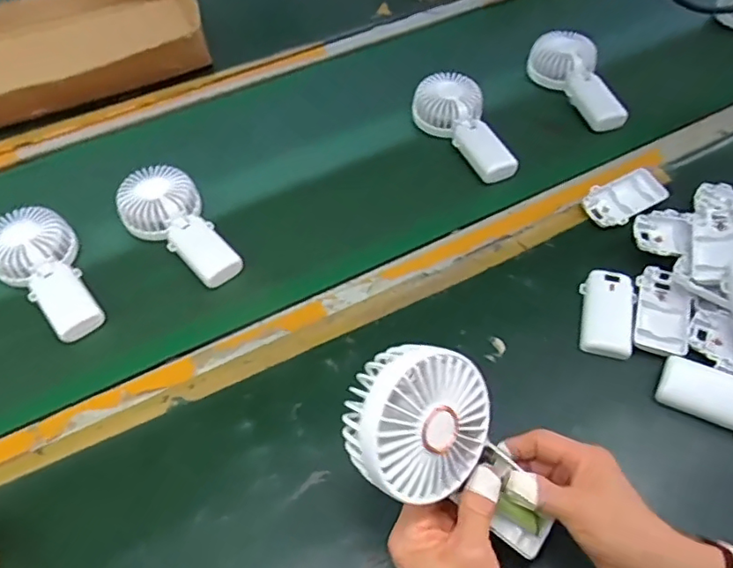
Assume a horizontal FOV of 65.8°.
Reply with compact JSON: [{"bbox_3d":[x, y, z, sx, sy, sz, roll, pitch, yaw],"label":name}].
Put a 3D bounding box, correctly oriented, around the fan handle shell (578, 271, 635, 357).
[{"bbox_3d":[0.228,0.028,0.539,0.045,0.020,0.090,13,53,14],"label":"fan handle shell"}]

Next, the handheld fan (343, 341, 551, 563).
[{"bbox_3d":[0.060,0.110,0.348,0.045,0.186,0.078,-16,39,42],"label":"handheld fan"}]

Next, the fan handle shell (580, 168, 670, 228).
[{"bbox_3d":[0.286,-0.093,0.628,0.099,0.023,0.049,-28,55,-17],"label":"fan handle shell"}]

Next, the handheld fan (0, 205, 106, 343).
[{"bbox_3d":[-0.325,-0.011,0.590,0.168,0.057,0.088,35,61,27],"label":"handheld fan"}]

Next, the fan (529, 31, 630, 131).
[{"bbox_3d":[0.277,-0.270,0.751,0.080,0.048,0.162,-6,51,-1],"label":"fan"}]

